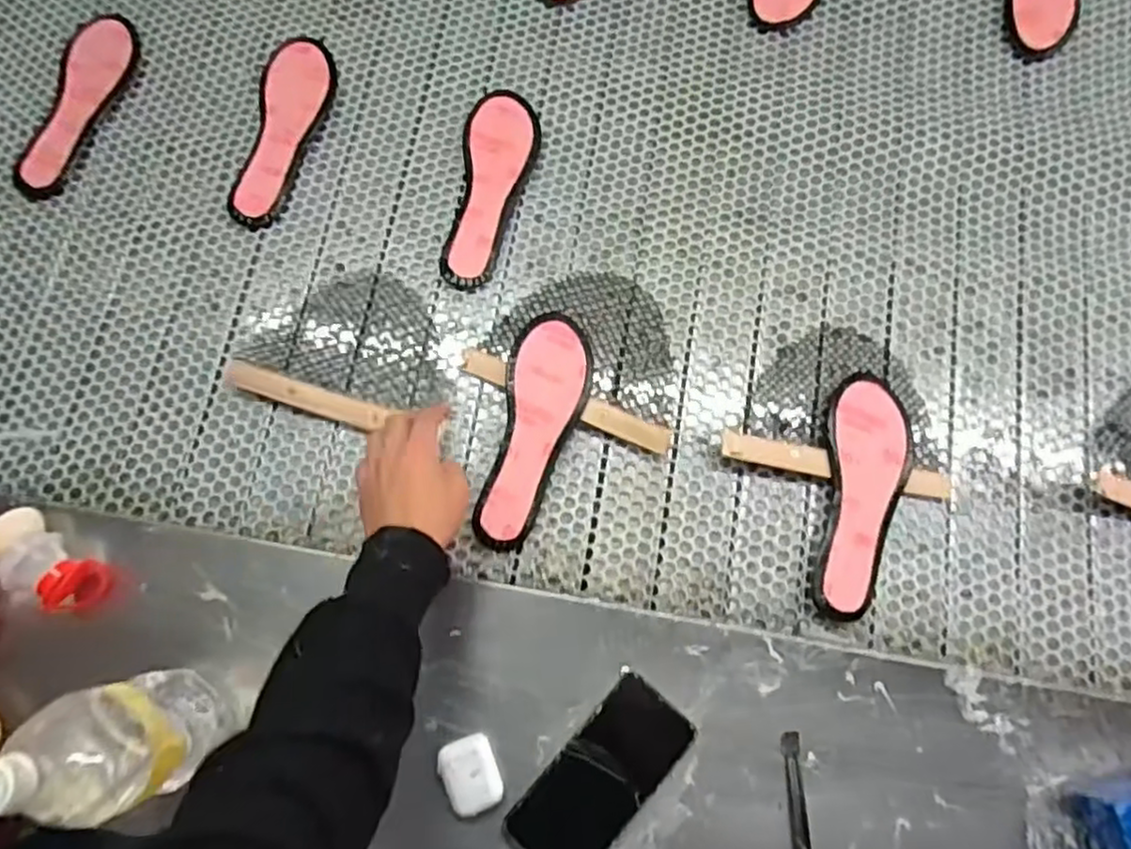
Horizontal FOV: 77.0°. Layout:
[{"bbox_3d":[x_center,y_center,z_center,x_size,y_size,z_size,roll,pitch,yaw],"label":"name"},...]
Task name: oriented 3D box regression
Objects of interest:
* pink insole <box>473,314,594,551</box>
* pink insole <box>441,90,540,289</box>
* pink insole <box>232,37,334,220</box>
[{"bbox_3d":[-0.026,0.002,0.686,0.079,0.027,0.234,11,76,3],"label":"pink insole"},{"bbox_3d":[-0.078,-0.256,0.759,0.079,0.017,0.231,7,75,2],"label":"pink insole"},{"bbox_3d":[-0.306,-0.324,0.779,0.067,0.009,0.219,7,75,2],"label":"pink insole"}]

